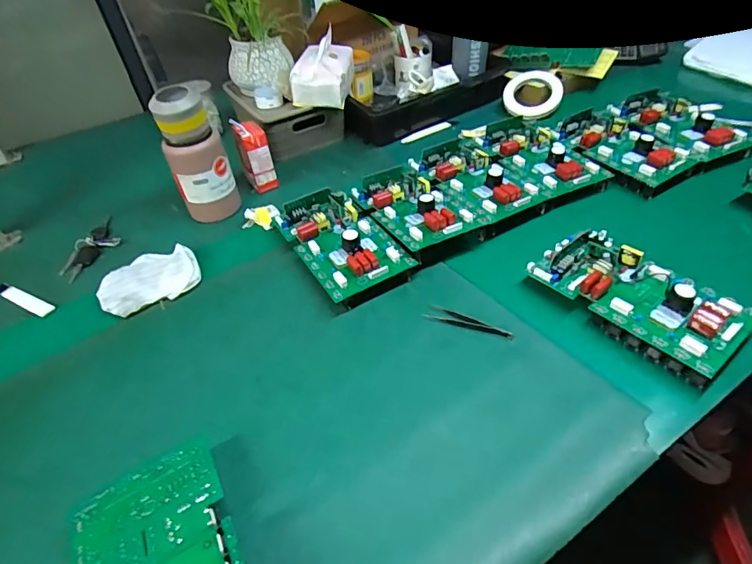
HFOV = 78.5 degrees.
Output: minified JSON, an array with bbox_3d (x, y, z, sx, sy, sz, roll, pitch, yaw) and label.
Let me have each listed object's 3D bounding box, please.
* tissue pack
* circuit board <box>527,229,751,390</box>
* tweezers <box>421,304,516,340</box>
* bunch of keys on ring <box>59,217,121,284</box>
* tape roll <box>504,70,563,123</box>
[{"bbox_3d":[-0.100,-0.403,0.870,0.100,0.088,0.130,5,45,11],"label":"tissue pack"},{"bbox_3d":[0.307,0.012,0.549,0.117,0.050,0.227,-33,50,-25],"label":"circuit board"},{"bbox_3d":[0.115,0.048,0.569,0.106,0.005,0.022,14,48,20],"label":"tweezers"},{"bbox_3d":[-0.452,-0.057,0.739,0.049,0.018,0.151,2,45,8],"label":"bunch of keys on ring"},{"bbox_3d":[0.324,-0.388,0.958,0.120,0.023,0.120,-38,66,13],"label":"tape roll"}]

